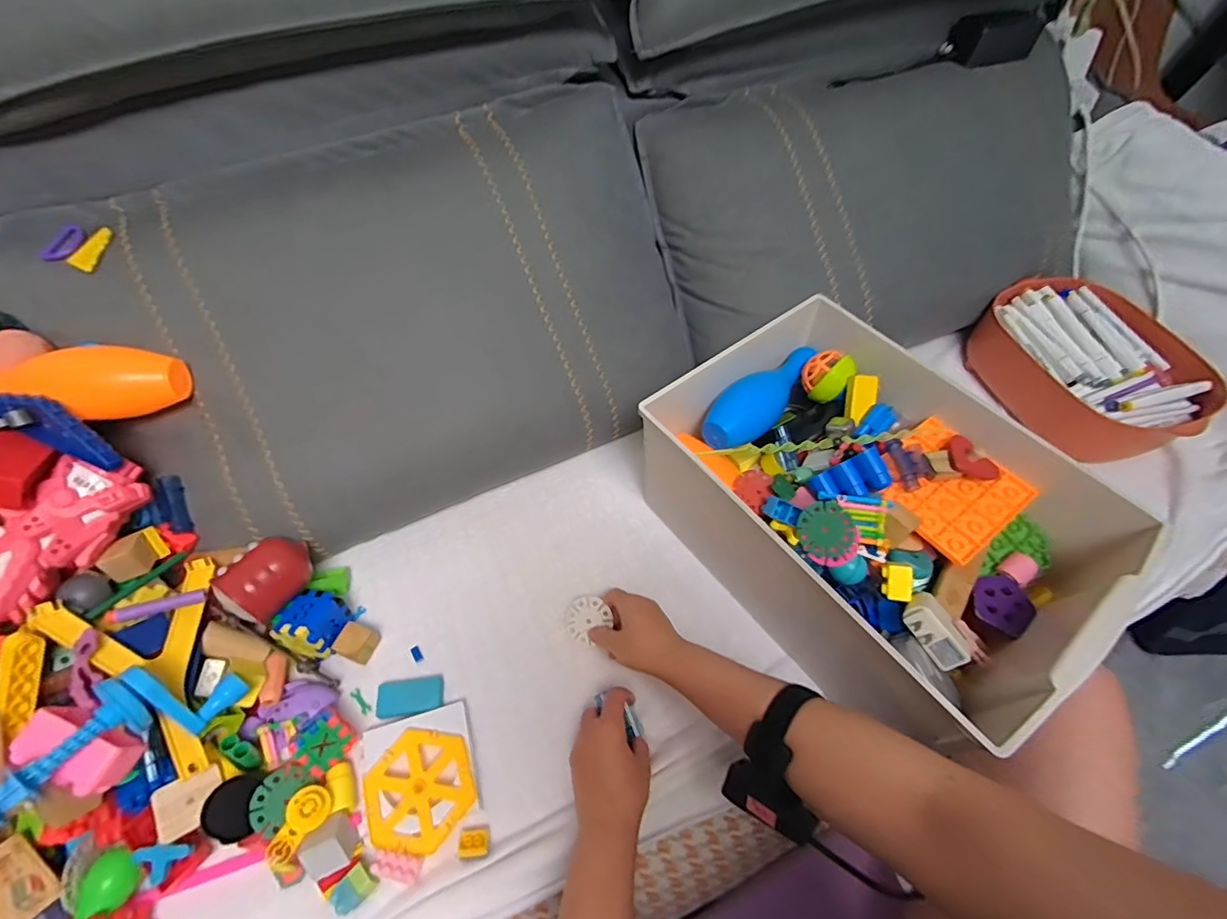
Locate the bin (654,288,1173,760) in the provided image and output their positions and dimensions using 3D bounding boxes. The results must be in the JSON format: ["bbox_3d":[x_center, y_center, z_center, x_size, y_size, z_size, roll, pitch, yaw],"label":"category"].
[{"bbox_3d":[0.260,0.050,0.584,0.301,0.170,0.423,-31,63,-22],"label":"bin"}]

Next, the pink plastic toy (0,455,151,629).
[{"bbox_3d":[-0.487,0.069,0.458,0.054,0.053,0.164,21,57,10],"label":"pink plastic toy"}]

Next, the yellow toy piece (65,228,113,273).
[{"bbox_3d":[-0.506,-0.205,0.523,0.023,0.008,0.050,11,69,3],"label":"yellow toy piece"}]

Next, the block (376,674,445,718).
[{"bbox_3d":[-0.201,0.234,0.533,0.064,0.007,0.033,-7,57,-9],"label":"block"}]

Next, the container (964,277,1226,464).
[{"bbox_3d":[0.659,-0.128,0.757,0.222,0.092,0.275,-15,58,-13],"label":"container"}]

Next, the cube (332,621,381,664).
[{"bbox_3d":[-0.261,0.187,0.551,0.034,0.024,0.033,14,56,5],"label":"cube"}]

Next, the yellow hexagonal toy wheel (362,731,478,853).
[{"bbox_3d":[-0.173,0.294,0.483,0.092,0.008,0.096,-21,60,-17],"label":"yellow hexagonal toy wheel"}]

